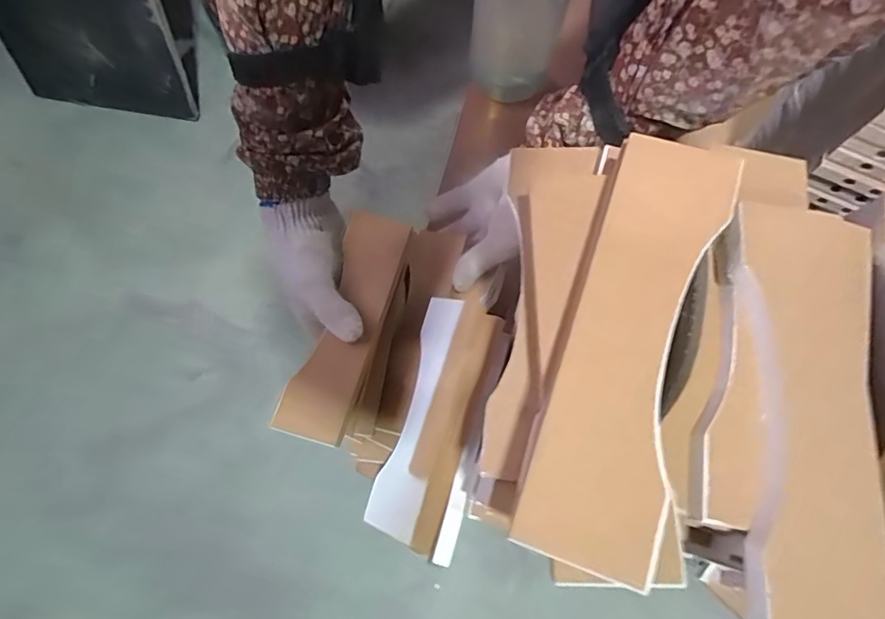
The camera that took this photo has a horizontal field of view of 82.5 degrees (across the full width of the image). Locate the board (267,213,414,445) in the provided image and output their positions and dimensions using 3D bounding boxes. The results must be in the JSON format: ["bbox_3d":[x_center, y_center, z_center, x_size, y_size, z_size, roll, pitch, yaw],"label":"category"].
[{"bbox_3d":[-0.077,0.008,0.406,0.053,0.010,0.190,15,71,7],"label":"board"}]

